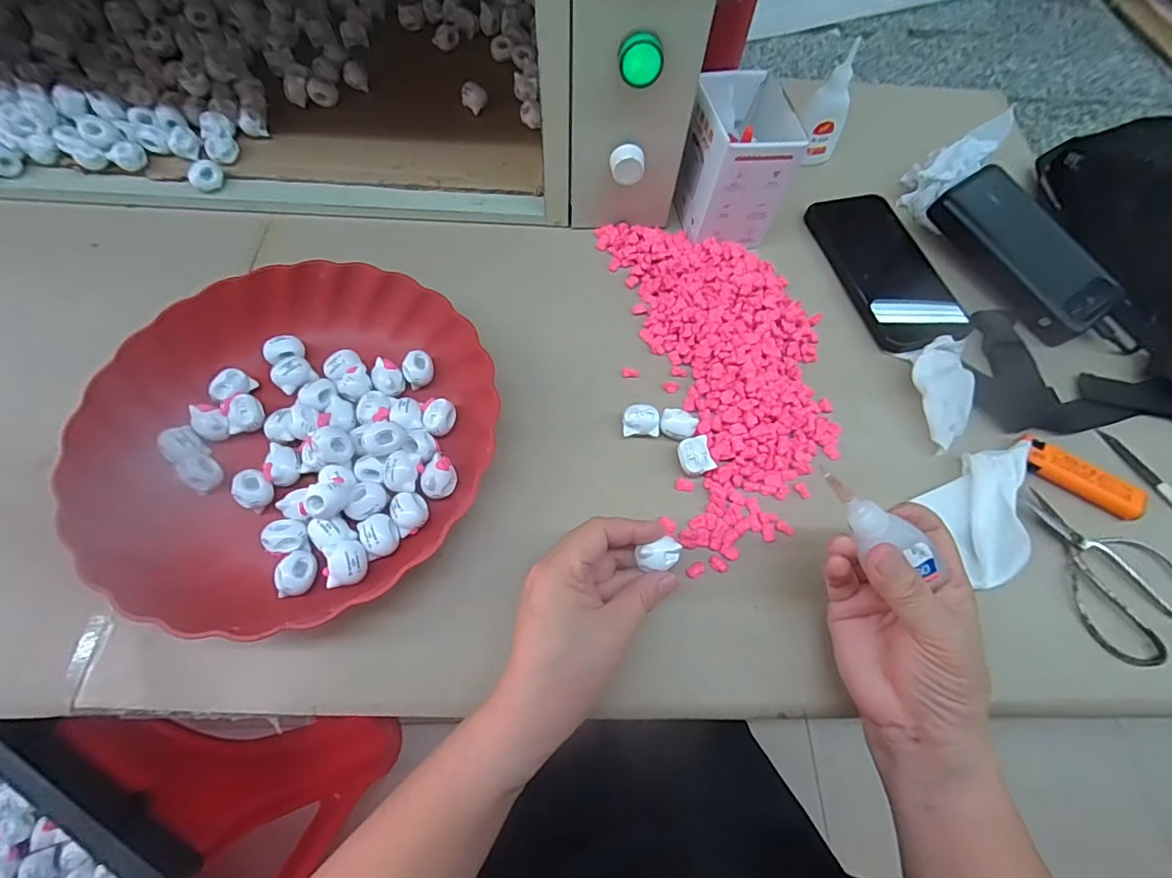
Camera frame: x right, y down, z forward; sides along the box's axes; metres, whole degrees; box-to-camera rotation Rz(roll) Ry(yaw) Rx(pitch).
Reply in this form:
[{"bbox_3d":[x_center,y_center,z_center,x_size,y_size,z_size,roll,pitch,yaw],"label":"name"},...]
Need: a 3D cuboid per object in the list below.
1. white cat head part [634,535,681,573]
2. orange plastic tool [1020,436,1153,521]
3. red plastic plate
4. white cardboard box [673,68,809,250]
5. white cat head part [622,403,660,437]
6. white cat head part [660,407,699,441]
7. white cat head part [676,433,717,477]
[{"bbox_3d":[0.041,0.066,0.290,0.026,0.011,0.016,-12,94,-14],"label":"white cat head part"},{"bbox_3d":[0.342,0.027,0.349,0.080,0.014,0.022,29,67,11],"label":"orange plastic tool"},{"bbox_3d":[-0.182,-0.009,0.323,0.240,0.039,0.235,1,65,-2],"label":"red plastic plate"},{"bbox_3d":[0.120,-0.226,0.412,0.076,0.097,0.089,-9,66,-6],"label":"white cardboard box"},{"bbox_3d":[0.039,-0.013,0.356,0.025,0.011,0.022,3,96,1],"label":"white cat head part"},{"bbox_3d":[0.065,-0.010,0.354,0.025,0.016,0.017,29,67,11],"label":"white cat head part"},{"bbox_3d":[0.075,0.012,0.345,0.023,0.013,0.026,-15,66,-9],"label":"white cat head part"}]

